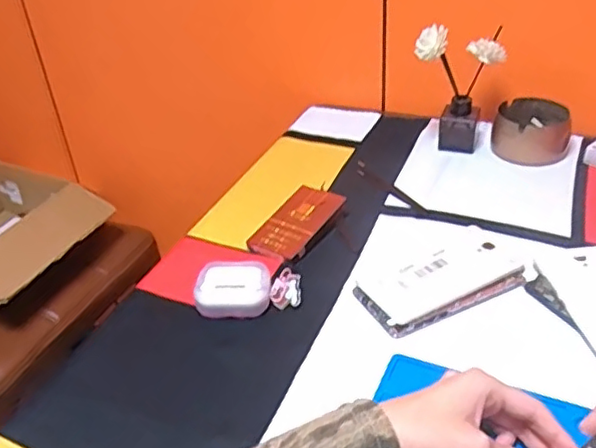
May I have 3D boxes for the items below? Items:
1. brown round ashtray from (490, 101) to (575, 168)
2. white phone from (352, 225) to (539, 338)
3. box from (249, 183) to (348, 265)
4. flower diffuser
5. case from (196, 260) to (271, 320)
[{"bbox_3d":[0.277,-0.110,0.737,0.086,0.044,0.082,-3,35,2],"label":"brown round ashtray"},{"bbox_3d":[0.131,0.047,0.556,0.157,0.013,0.080,-20,38,-20],"label":"white phone"},{"bbox_3d":[0.001,-0.001,0.632,0.056,0.023,0.104,17,40,28],"label":"box"},{"bbox_3d":[0.185,-0.157,0.724,0.100,0.149,0.059,-26,40,-27],"label":"flower diffuser"},{"bbox_3d":[-0.057,0.056,0.554,0.066,0.023,0.049,-4,35,2],"label":"case"}]

